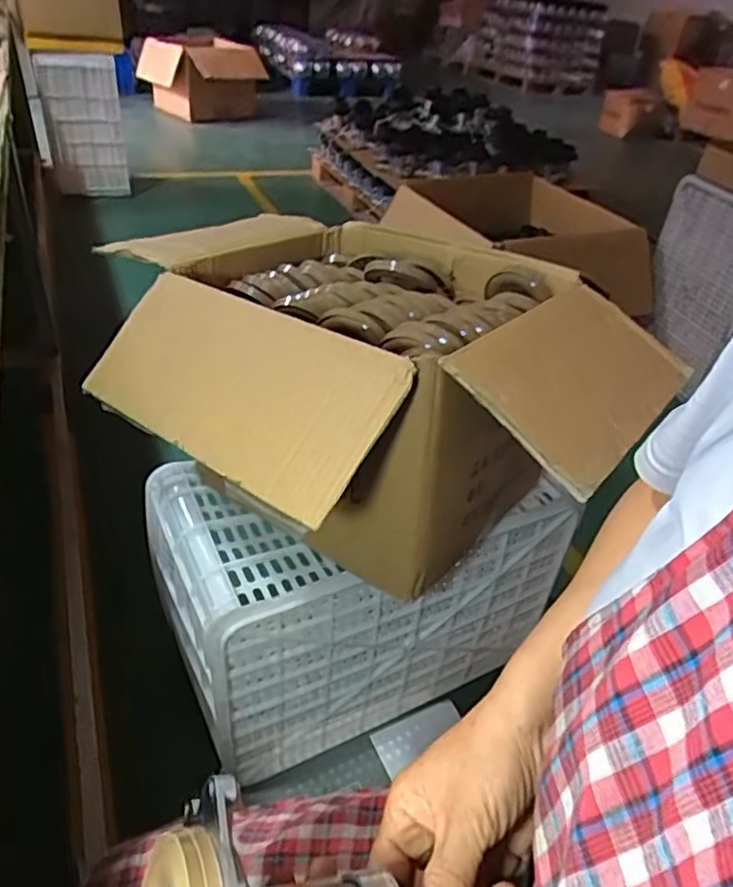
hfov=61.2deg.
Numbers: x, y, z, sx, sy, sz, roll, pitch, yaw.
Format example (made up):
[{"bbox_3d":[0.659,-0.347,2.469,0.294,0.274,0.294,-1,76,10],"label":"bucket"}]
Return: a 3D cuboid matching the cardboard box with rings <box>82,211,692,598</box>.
[{"bbox_3d":[-0.010,-0.077,0.773,0.641,0.262,0.485,30,42,27],"label":"cardboard box with rings"}]

